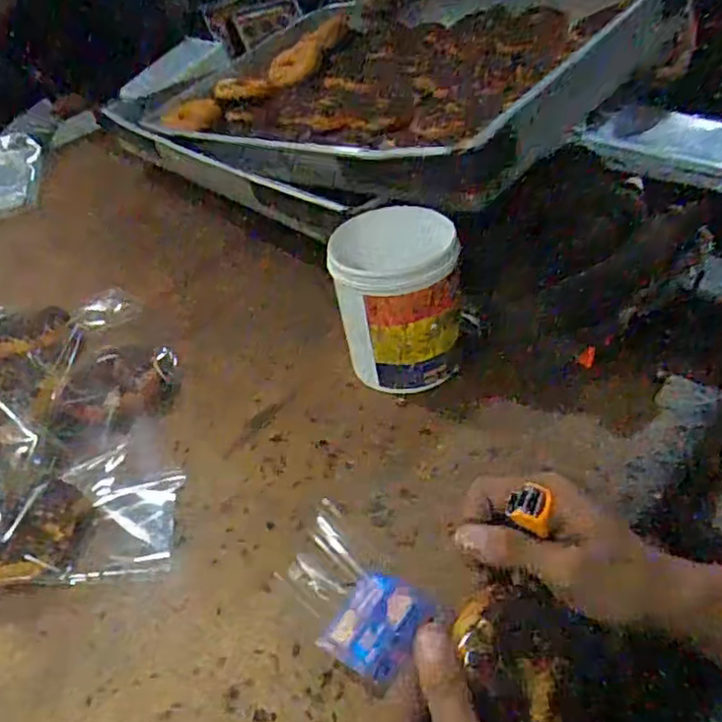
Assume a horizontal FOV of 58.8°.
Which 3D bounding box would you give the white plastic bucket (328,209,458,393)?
[{"bbox_3d":[0.030,-0.049,0.569,0.111,0.140,0.099,-7,41,-1],"label":"white plastic bucket"}]

